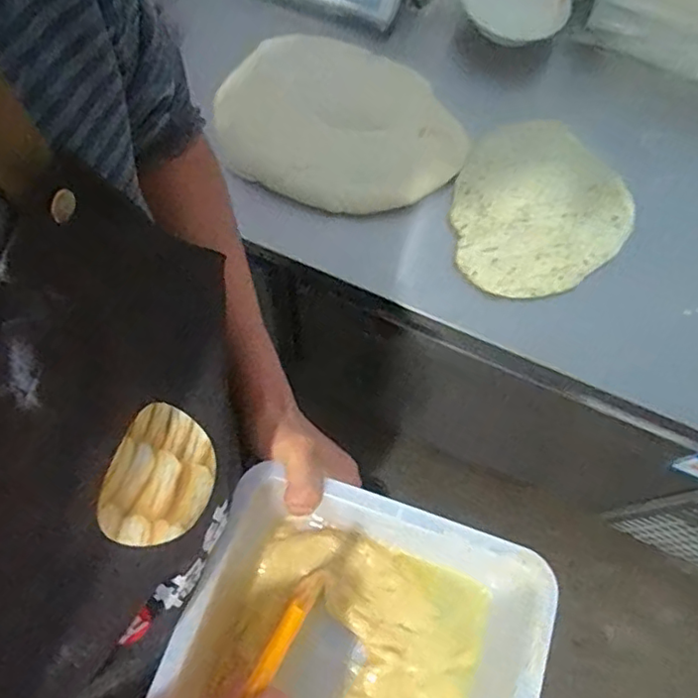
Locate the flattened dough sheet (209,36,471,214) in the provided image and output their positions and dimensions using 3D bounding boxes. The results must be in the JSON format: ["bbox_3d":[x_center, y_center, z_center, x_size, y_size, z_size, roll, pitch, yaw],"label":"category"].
[{"bbox_3d":[-0.015,-0.346,0.902,0.382,0.037,0.285,19,76,4],"label":"flattened dough sheet"}]

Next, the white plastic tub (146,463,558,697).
[{"bbox_3d":[-0.010,0.266,0.410,0.226,0.104,0.309,18,65,5],"label":"white plastic tub"}]

